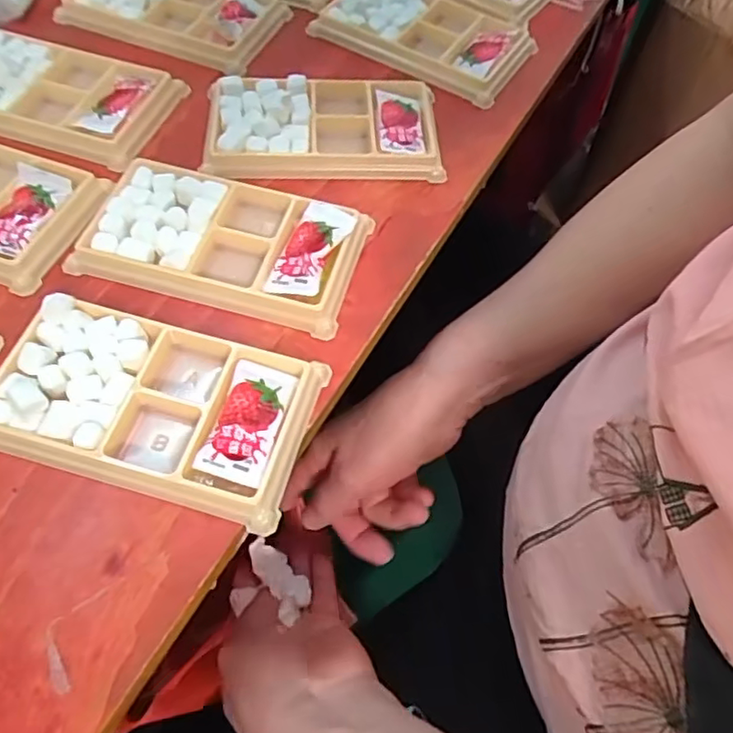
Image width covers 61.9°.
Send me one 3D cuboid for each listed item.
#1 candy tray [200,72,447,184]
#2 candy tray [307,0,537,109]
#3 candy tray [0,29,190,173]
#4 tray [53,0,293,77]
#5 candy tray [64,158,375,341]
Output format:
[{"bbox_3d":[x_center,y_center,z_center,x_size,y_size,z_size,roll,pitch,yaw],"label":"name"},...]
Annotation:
[{"bbox_3d":[-0.025,-0.141,0.359,0.133,0.022,0.074,-1,59,-4],"label":"candy tray"},{"bbox_3d":[0.040,-0.228,0.414,0.134,0.020,0.076,28,62,13],"label":"candy tray"},{"bbox_3d":[-0.191,-0.162,0.362,0.145,0.022,0.073,17,60,6],"label":"candy tray"},{"bbox_3d":[-0.127,-0.246,0.414,0.133,0.018,0.086,21,60,9],"label":"tray"},{"bbox_3d":[-0.071,-0.065,0.312,0.132,0.016,0.076,15,59,5],"label":"candy tray"}]

